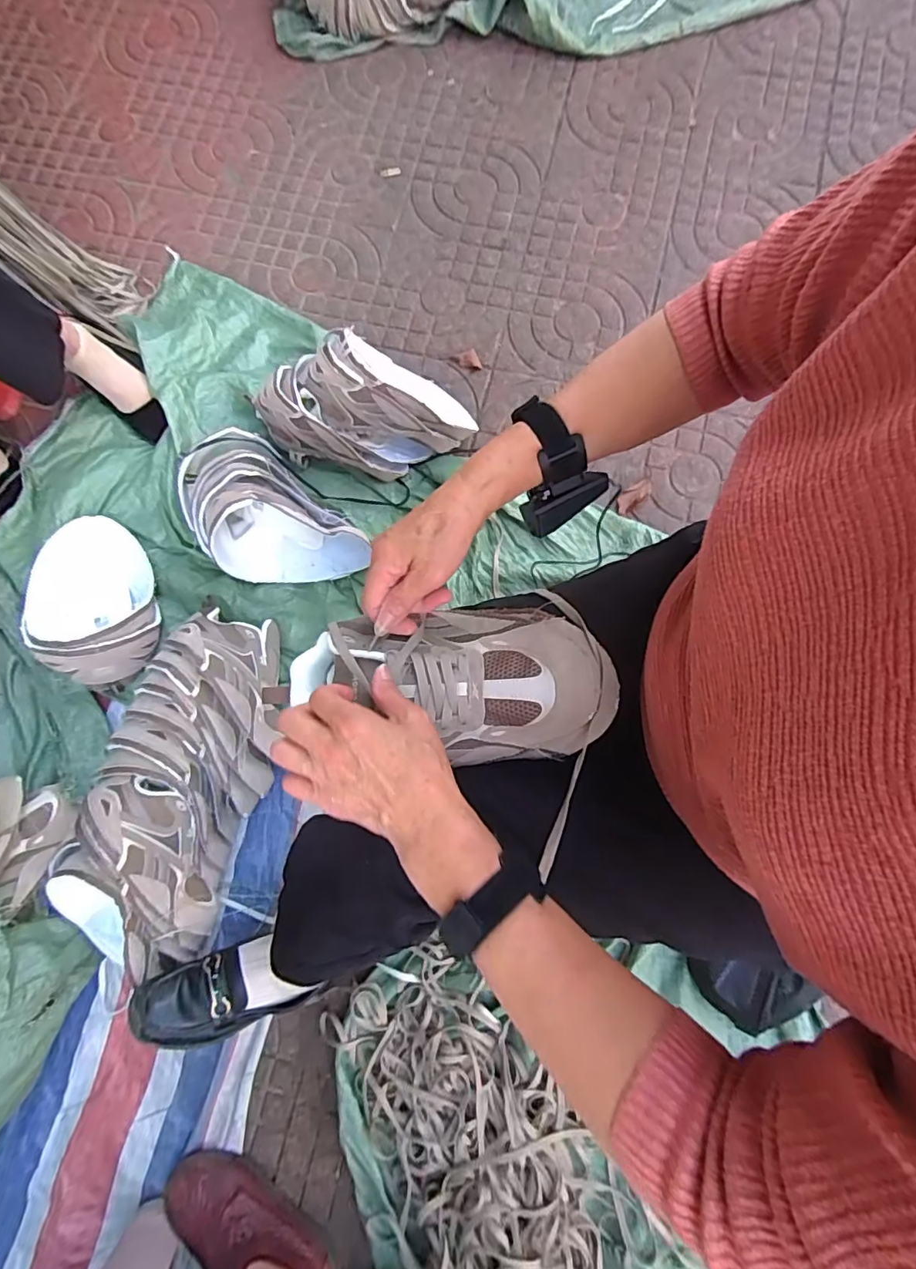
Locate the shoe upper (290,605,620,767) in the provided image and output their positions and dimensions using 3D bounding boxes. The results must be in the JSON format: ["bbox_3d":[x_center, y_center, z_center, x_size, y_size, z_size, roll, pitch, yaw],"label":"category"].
[{"bbox_3d":[-0.008,0.034,0.442,0.262,0.066,0.145,7,80,11],"label":"shoe upper"}]

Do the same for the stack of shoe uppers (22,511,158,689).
[{"bbox_3d":[-0.549,-0.063,0.804,0.151,0.089,0.277,-13,78,2],"label":"stack of shoe uppers"}]

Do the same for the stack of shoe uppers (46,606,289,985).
[{"bbox_3d":[-0.373,0.195,0.701,0.195,0.131,0.467,19,81,8],"label":"stack of shoe uppers"}]

